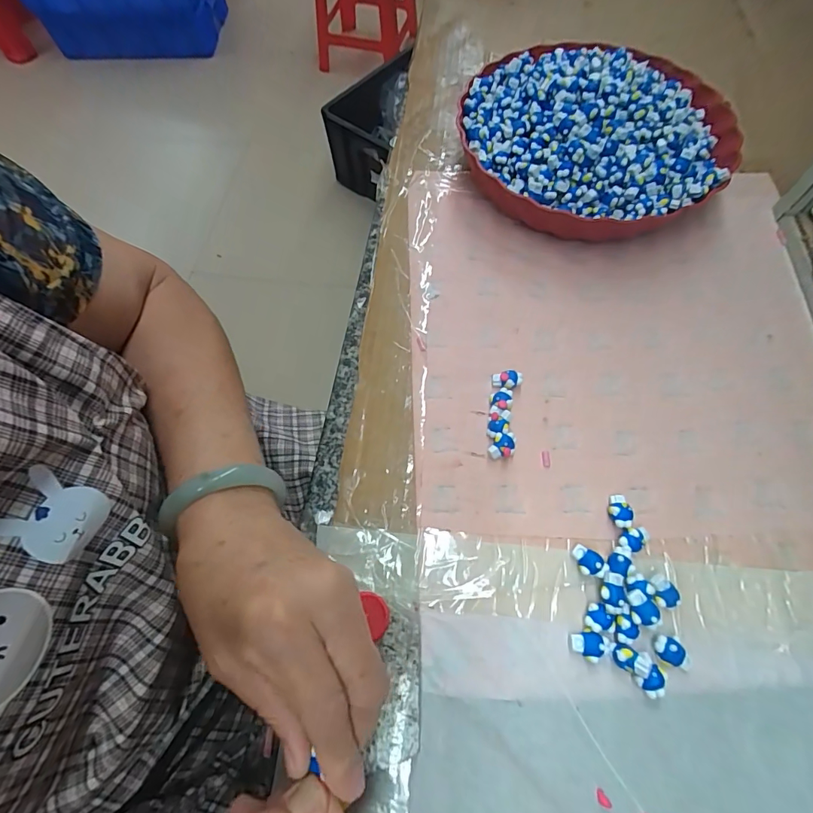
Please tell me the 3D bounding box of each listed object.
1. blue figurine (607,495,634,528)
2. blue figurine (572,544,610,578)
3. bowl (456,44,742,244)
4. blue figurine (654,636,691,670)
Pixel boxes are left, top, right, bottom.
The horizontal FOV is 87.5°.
[{"bbox_3d":[0.141,0.069,0.281,0.014,0.011,0.022,-5,65,-2],"label":"blue figurine"},{"bbox_3d":[0.114,0.098,0.267,0.021,0.012,0.014,36,70,16],"label":"blue figurine"},{"bbox_3d":[0.168,-0.245,0.388,0.232,0.073,0.221,0,65,0],"label":"bowl"},{"bbox_3d":[0.155,0.142,0.247,0.020,0.009,0.016,14,66,7],"label":"blue figurine"}]

